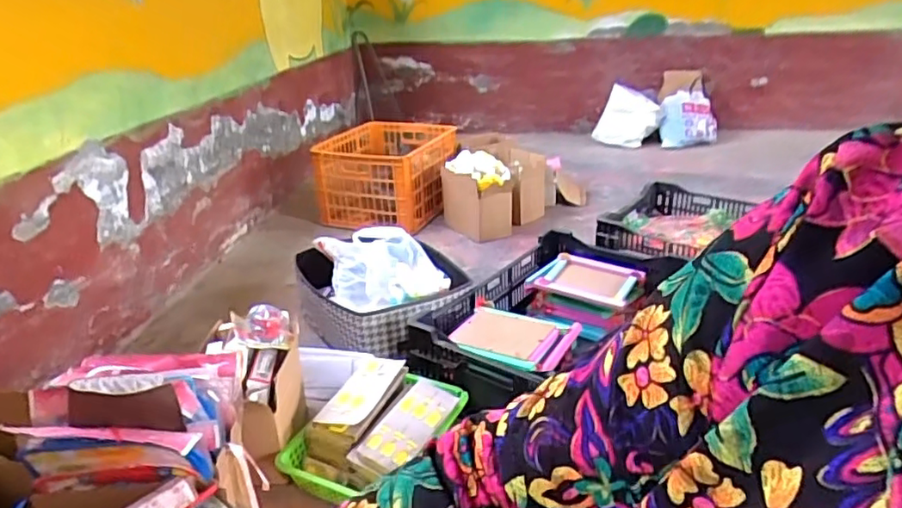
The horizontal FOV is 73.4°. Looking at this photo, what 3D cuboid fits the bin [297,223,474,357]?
[{"bbox_3d":[-0.175,0.085,1.487,0.328,0.206,0.440,-17,28,-27],"label":"bin"}]

